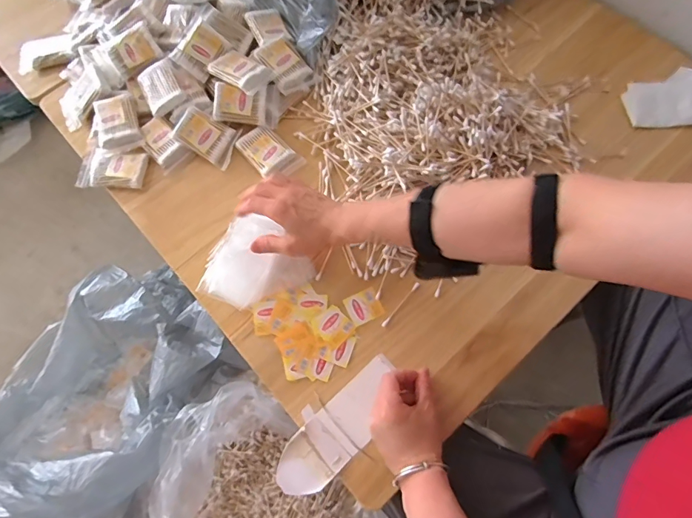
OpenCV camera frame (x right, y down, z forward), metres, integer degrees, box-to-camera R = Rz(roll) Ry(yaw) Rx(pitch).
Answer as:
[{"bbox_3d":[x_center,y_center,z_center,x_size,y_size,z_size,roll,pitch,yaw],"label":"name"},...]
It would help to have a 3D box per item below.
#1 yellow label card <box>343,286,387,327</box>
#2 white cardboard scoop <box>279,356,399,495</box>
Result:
[{"bbox_3d":[0.022,0.057,0.515,0.040,0.004,0.037,-26,70,-7],"label":"yellow label card"},{"bbox_3d":[-0.007,0.186,0.474,0.171,0.009,0.068,-42,72,-12],"label":"white cardboard scoop"}]

